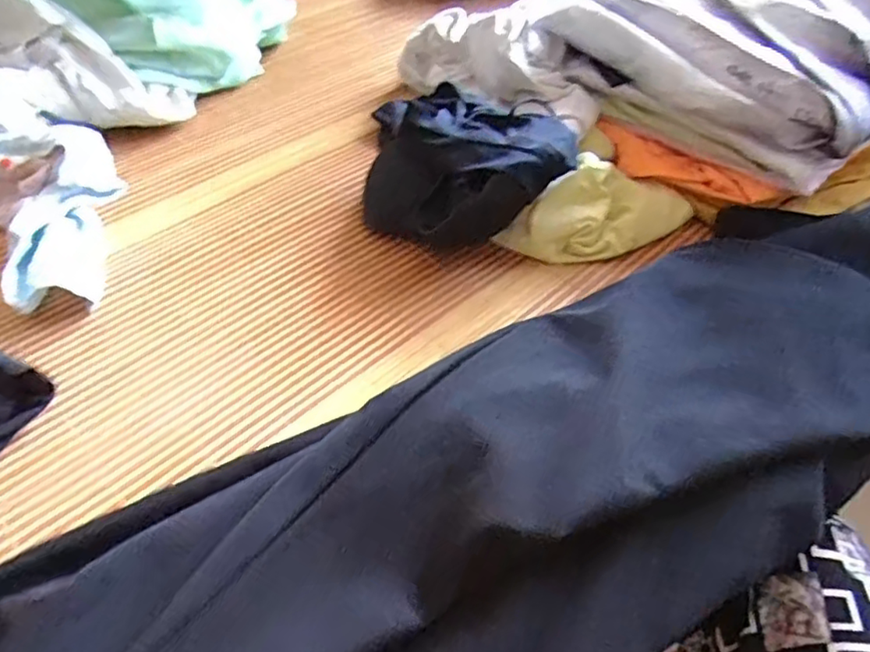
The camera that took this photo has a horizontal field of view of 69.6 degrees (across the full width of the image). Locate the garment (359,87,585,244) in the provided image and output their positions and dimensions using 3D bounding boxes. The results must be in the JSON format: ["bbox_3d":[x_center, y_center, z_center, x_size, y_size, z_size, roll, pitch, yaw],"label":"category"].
[{"bbox_3d":[0.021,-0.137,0.559,0.152,0.101,0.159,-22,52,-20],"label":"garment"}]

